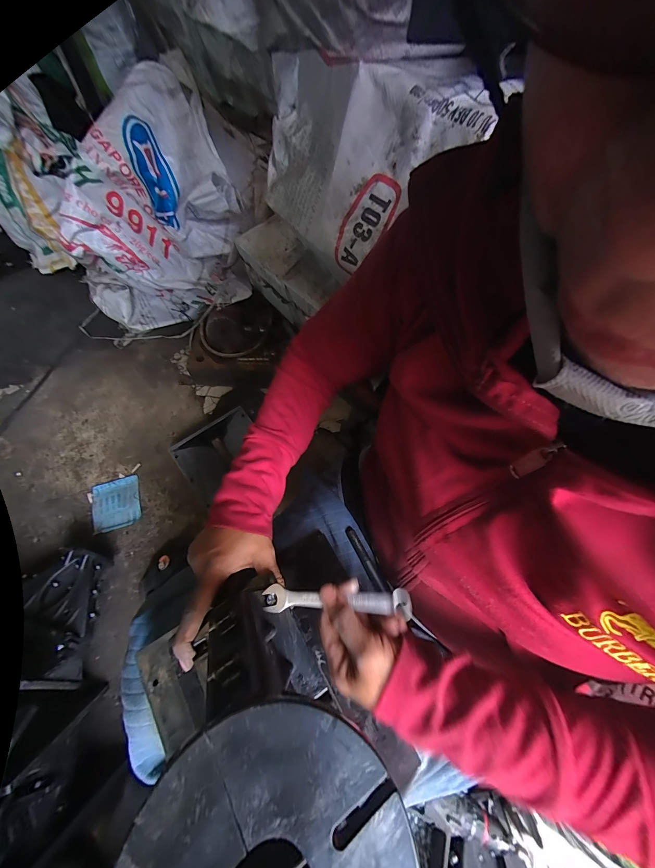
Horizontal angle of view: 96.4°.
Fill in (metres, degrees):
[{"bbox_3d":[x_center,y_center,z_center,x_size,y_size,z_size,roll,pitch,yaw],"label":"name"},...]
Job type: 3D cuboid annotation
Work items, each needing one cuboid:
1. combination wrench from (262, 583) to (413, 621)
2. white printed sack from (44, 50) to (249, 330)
[{"bbox_3d":[0.009,0.155,0.272,0.134,0.009,0.022,0,64,1],"label":"combination wrench"},{"bbox_3d":[-0.505,-0.566,0.835,0.469,0.494,0.355,-22,66,-13],"label":"white printed sack"}]

